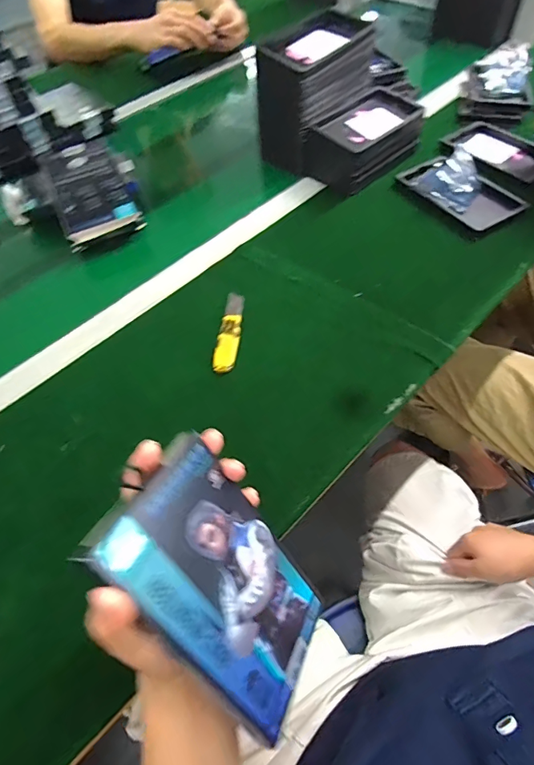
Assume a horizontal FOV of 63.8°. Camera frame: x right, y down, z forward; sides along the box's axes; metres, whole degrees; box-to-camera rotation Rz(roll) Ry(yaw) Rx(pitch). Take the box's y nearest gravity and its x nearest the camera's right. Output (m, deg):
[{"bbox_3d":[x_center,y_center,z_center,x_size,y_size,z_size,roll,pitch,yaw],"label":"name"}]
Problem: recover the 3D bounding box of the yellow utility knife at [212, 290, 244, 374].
[{"bbox_3d":[-0.042,-0.059,0.487,0.025,0.006,0.114,3,55,6],"label":"yellow utility knife"}]

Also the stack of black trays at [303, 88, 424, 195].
[{"bbox_3d":[0.140,-0.353,0.624,0.105,0.058,0.163,37,65,25],"label":"stack of black trays"}]

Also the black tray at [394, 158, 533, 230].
[{"bbox_3d":[0.261,-0.265,0.585,0.088,0.020,0.160,-28,58,-15],"label":"black tray"}]

